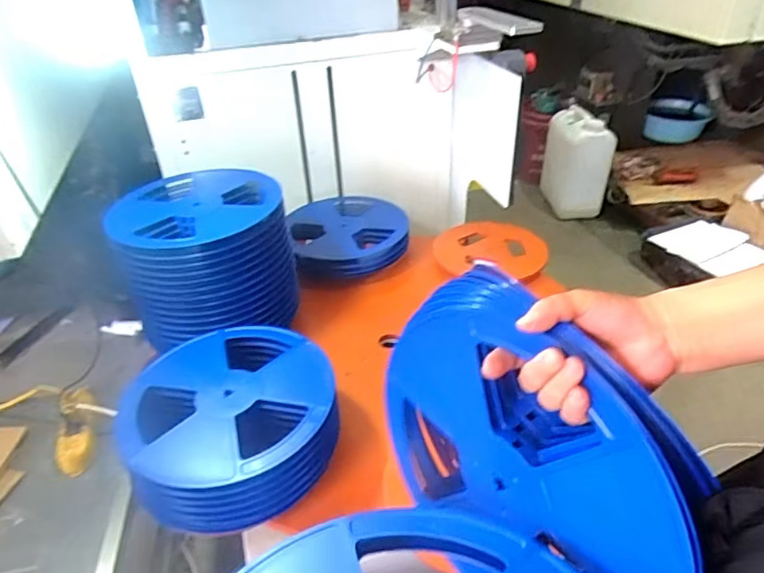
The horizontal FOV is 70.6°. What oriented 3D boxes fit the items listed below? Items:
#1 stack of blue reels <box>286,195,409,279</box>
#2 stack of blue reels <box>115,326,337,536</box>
[{"bbox_3d":[-0.082,-0.135,1.367,0.287,0.059,0.312,-9,35,-10],"label":"stack of blue reels"},{"bbox_3d":[-0.235,0.203,0.855,0.315,0.099,0.315,-20,38,-23],"label":"stack of blue reels"}]

